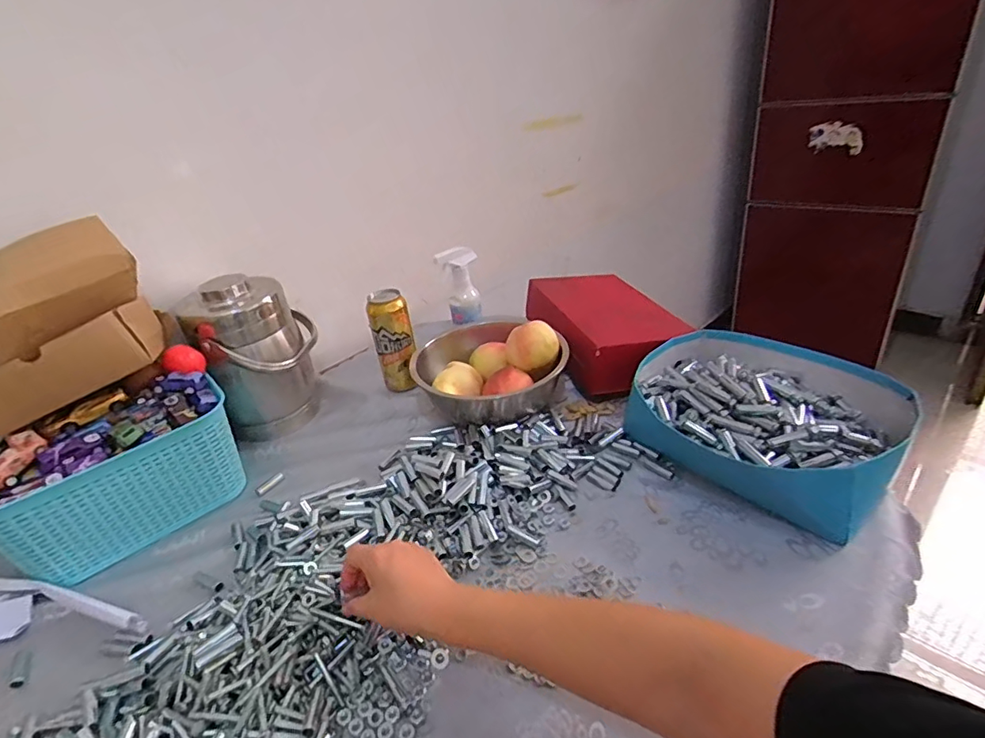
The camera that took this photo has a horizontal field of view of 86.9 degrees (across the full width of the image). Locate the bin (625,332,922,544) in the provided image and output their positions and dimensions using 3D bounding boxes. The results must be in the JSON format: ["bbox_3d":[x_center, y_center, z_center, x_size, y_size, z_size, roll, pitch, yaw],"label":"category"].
[{"bbox_3d":[0.334,0.058,0.667,0.258,0.103,0.304,-30,38,-34],"label":"bin"}]

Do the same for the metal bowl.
[{"bbox_3d":[-0.003,0.004,0.791,0.184,0.096,0.194,-5,31,3],"label":"metal bowl"}]

